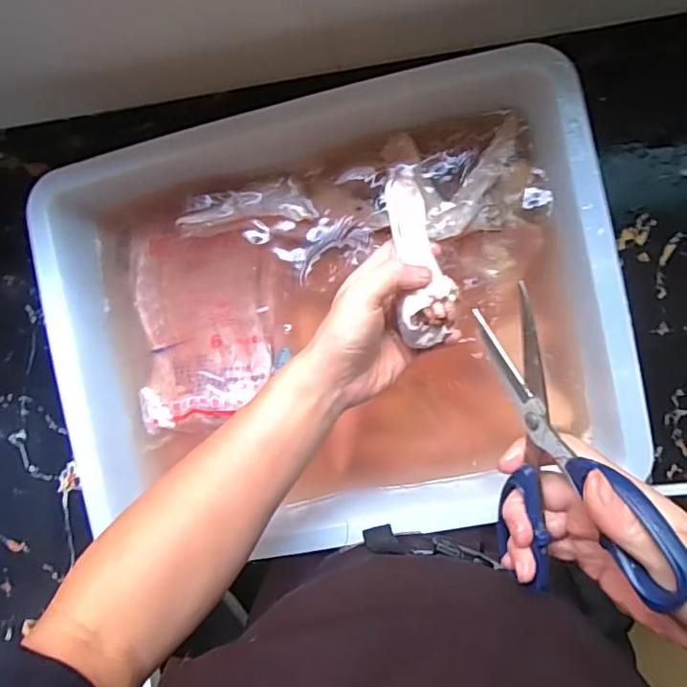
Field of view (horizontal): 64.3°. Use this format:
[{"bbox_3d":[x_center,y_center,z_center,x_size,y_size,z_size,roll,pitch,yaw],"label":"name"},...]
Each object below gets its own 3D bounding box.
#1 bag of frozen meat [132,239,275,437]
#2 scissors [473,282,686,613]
[{"bbox_3d":[-0.142,-0.012,0.559,0.134,0.018,0.191,-1,92,8],"label":"bag of frozen meat"},{"bbox_3d":[0.112,0.065,0.318,0.014,0.114,0.172,-6,61,-24],"label":"scissors"}]

